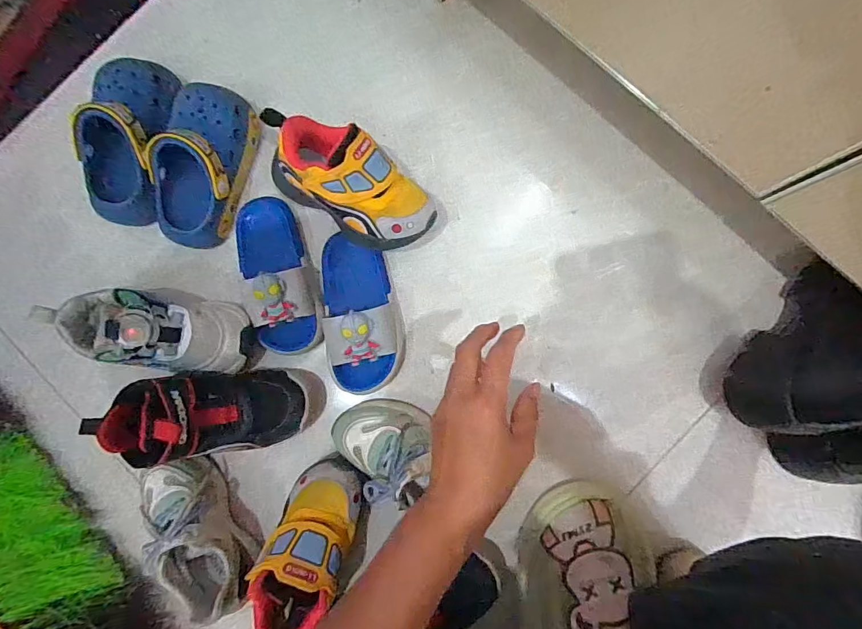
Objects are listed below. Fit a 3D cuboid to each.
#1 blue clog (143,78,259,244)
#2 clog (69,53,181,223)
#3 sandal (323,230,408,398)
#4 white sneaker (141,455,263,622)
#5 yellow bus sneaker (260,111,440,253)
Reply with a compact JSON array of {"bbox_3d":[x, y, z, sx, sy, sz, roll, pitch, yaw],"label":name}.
[{"bbox_3d":[-0.244,-0.161,0.462,0.082,0.068,0.172,14,85,2],"label":"blue clog"},{"bbox_3d":[-0.319,-0.187,0.462,0.087,0.064,0.174,14,85,2],"label":"clog"},{"bbox_3d":[-0.076,-0.003,0.459,0.083,0.052,0.171,-9,85,0],"label":"sandal"},{"bbox_3d":[-0.237,0.222,0.441,0.083,0.064,0.169,-23,85,-1],"label":"white sneaker"},{"bbox_3d":[-0.081,-0.130,0.448,0.174,0.095,0.086,33,87,4],"label":"yellow bus sneaker"}]

